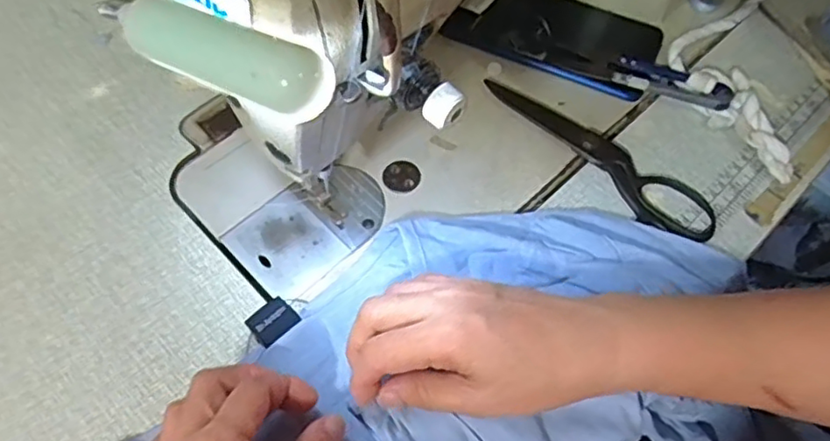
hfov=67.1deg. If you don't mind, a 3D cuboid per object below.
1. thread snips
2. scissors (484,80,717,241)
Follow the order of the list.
[{"bbox_3d":[0.177,-0.094,0.436,0.082,0.015,0.028,19,62,9],"label":"thread snips"},{"bbox_3d":[0.123,-0.048,0.414,0.049,0.009,0.169,-38,69,-20],"label":"scissors"}]

